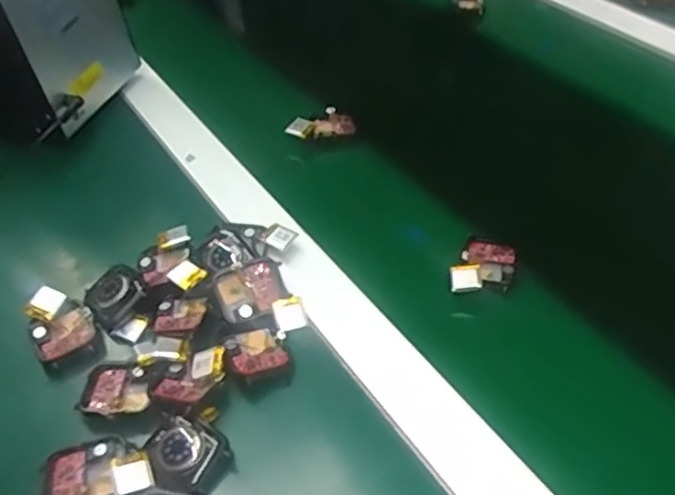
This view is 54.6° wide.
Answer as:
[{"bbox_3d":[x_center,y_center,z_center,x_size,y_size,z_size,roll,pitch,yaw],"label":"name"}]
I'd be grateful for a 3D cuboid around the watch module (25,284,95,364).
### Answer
[{"bbox_3d":[-0.175,0.046,0.410,0.036,0.023,0.052,-27,48,-20],"label":"watch module"}]

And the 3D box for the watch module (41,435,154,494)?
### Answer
[{"bbox_3d":[-0.126,0.117,0.341,0.057,0.013,0.034,-9,46,-2],"label":"watch module"}]

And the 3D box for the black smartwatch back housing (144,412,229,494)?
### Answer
[{"bbox_3d":[-0.081,0.108,0.342,0.040,0.011,0.037,18,51,22],"label":"black smartwatch back housing"}]

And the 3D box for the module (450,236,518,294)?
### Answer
[{"bbox_3d":[0.096,0.013,0.424,0.034,0.015,0.056,16,49,21],"label":"module"}]

